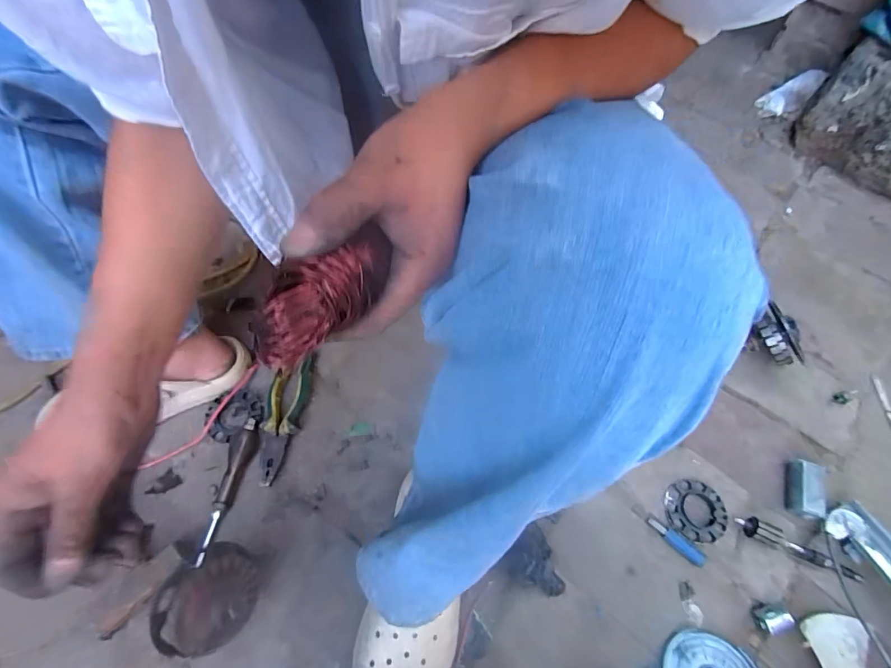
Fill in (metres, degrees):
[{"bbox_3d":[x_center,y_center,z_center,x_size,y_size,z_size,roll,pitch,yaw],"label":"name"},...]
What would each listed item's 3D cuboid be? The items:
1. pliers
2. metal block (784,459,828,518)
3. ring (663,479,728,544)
[{"bbox_3d":[-0.227,0.114,0.594,0.051,0.023,0.175,6,62,3],"label":"pliers"},{"bbox_3d":[0.462,0.198,0.550,0.031,0.036,0.070,21,64,10],"label":"metal block"},{"bbox_3d":[0.322,0.227,0.554,0.075,0.009,0.074,0,62,0],"label":"ring"}]

